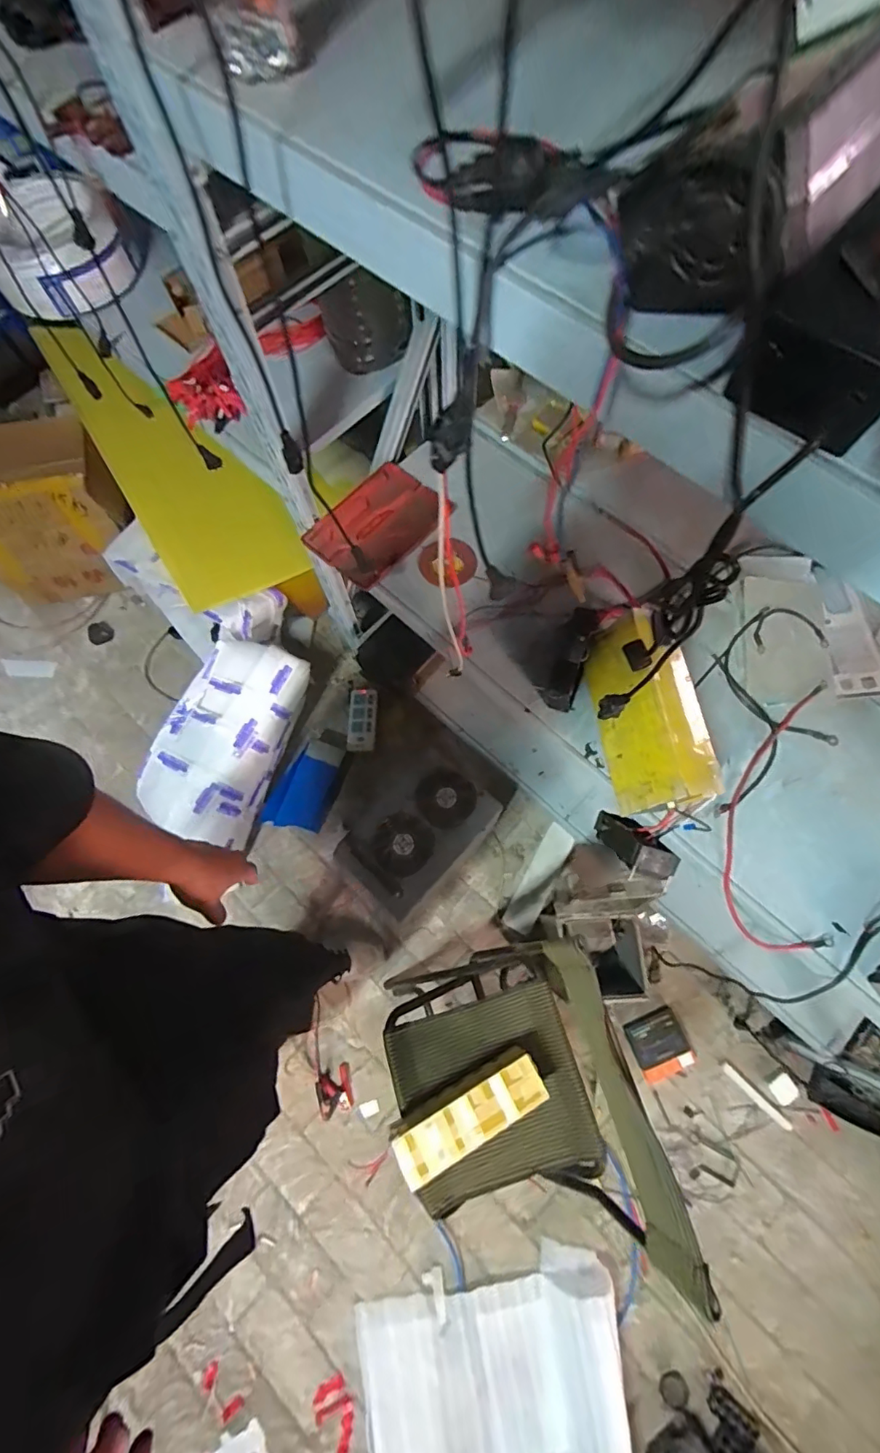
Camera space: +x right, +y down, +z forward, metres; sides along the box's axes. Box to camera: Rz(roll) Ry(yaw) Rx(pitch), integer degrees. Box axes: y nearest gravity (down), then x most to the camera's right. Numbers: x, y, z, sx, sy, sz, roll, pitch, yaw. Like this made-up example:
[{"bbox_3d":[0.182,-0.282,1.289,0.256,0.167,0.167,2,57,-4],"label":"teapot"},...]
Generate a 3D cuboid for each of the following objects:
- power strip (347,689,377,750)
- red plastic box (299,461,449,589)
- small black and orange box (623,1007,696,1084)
[{"bbox_3d":[-0.217,-0.020,1.496,0.082,0.028,0.181,-1,71,2],"label":"power strip"},{"bbox_3d":[-0.115,-0.372,0.982,0.173,0.051,0.222,39,77,14],"label":"red plastic box"},{"bbox_3d":[0.511,0.742,1.232,0.120,0.033,0.131,-21,70,-6],"label":"small black and orange box"}]

